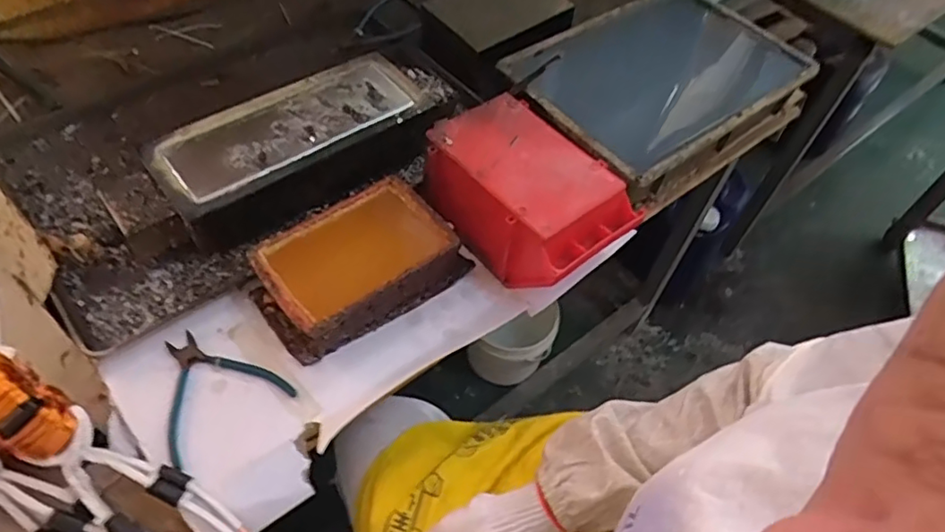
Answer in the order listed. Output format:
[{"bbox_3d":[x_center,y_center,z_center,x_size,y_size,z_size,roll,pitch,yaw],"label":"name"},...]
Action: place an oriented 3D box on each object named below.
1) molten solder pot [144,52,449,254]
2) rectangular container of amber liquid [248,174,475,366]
[{"bbox_3d":[-0.212,-0.154,0.787,0.358,0.086,0.153,-30,61,-23],"label":"molten solder pot"},{"bbox_3d":[-0.129,-0.004,0.693,0.225,0.066,0.138,-32,62,-24],"label":"rectangular container of amber liquid"}]

